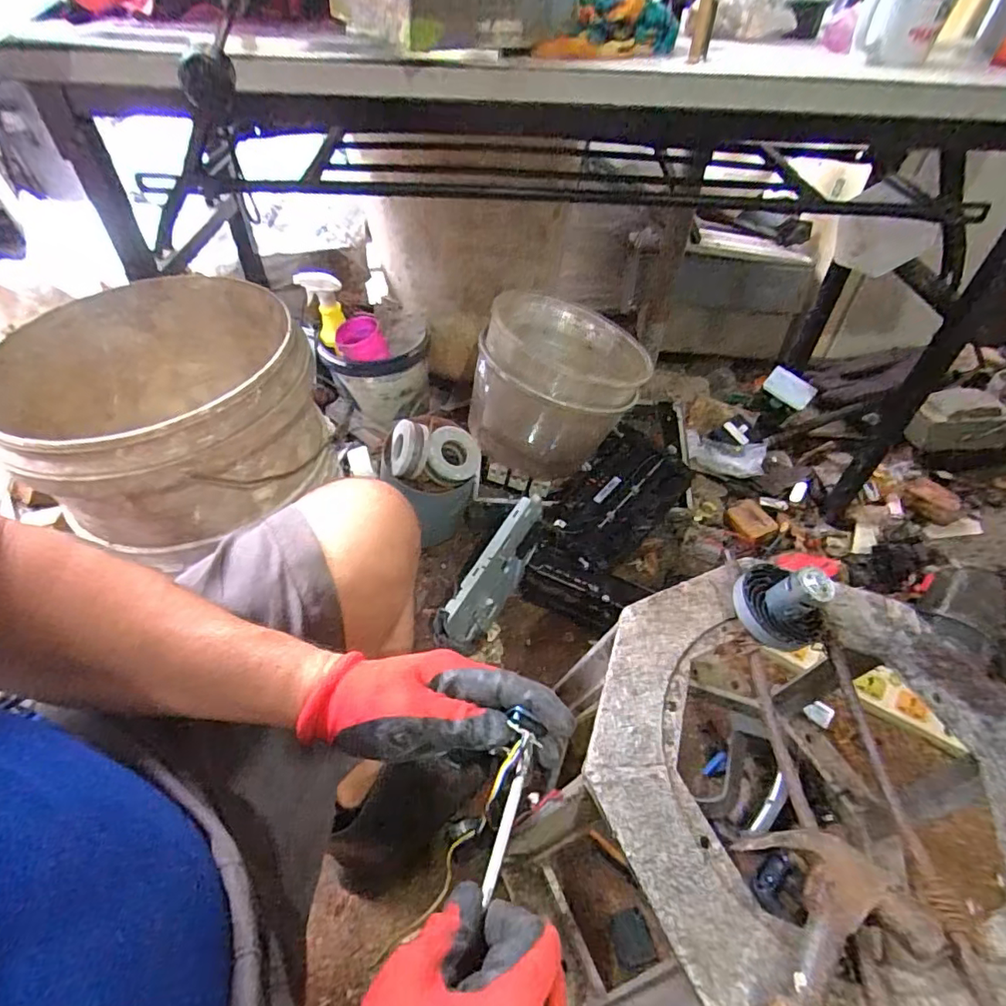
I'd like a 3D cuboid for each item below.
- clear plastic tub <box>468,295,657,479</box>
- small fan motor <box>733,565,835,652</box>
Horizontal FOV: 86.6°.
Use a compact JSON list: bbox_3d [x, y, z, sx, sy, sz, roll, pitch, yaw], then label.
[{"bbox_3d":[0.100,-0.225,0.998,0.278,0.231,0.287,1,47,-1],"label":"clear plastic tub"},{"bbox_3d":[0.268,0.090,0.506,0.072,0.058,0.083,-34,56,-29],"label":"small fan motor"}]

